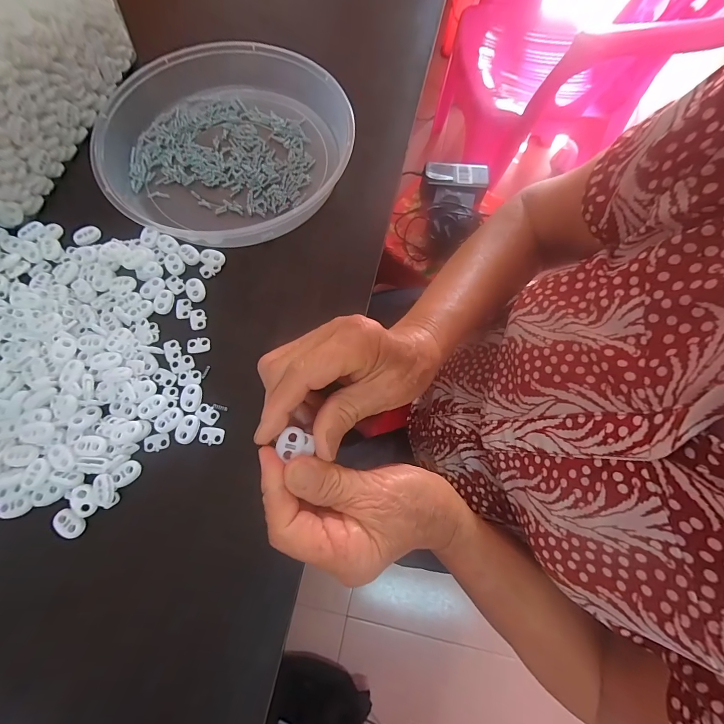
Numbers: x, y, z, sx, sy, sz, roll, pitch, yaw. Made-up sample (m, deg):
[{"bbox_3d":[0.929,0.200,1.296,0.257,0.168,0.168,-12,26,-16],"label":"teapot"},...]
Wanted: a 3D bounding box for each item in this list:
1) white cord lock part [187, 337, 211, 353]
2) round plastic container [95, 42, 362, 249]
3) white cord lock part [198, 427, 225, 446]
[{"bbox_3d":[-0.139,-0.015,0.295,0.019,0.004,0.013,-7,73,-5],"label":"white cord lock part"},{"bbox_3d":[-0.132,-0.223,0.346,0.231,0.042,0.231,1,72,-2],"label":"round plastic container"},{"bbox_3d":[-0.118,0.058,0.273,0.018,0.004,0.014,10,72,1],"label":"white cord lock part"}]

